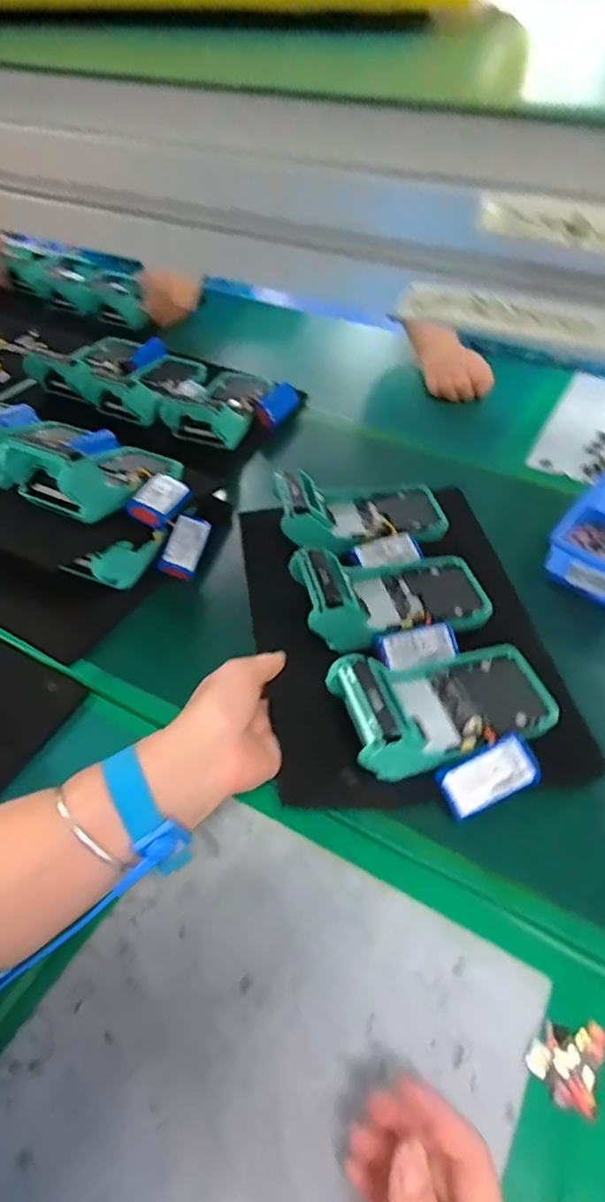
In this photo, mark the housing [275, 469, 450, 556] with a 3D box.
[{"bbox_3d":[0.056,-0.087,0.606,0.171,0.047,0.079,-3,50,-24],"label":"housing"}]

